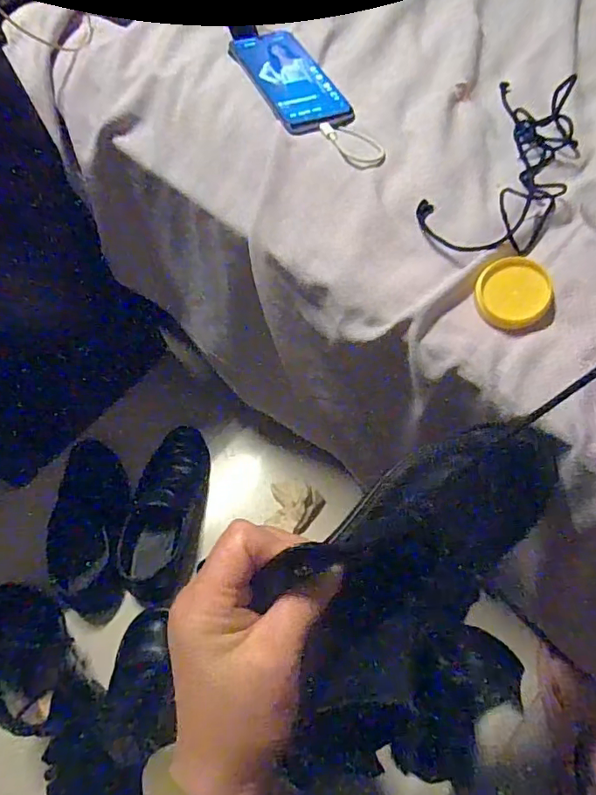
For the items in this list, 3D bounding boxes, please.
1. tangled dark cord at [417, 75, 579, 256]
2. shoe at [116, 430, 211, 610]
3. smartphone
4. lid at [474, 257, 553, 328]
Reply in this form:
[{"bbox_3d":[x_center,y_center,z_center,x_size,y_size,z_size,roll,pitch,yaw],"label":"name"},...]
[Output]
[{"bbox_3d":[0.189,-0.211,0.450,0.097,0.030,0.204,26,70,16],"label":"tangled dark cord"},{"bbox_3d":[-0.207,0.167,0.847,0.100,0.065,0.234,8,66,9],"label":"shoe"},{"bbox_3d":[-0.010,-0.326,0.526,0.074,0.008,0.161,-27,65,-8],"label":"smartphone"},{"bbox_3d":[0.169,-0.083,0.406,0.056,0.010,0.053,-6,73,21],"label":"lid"}]

